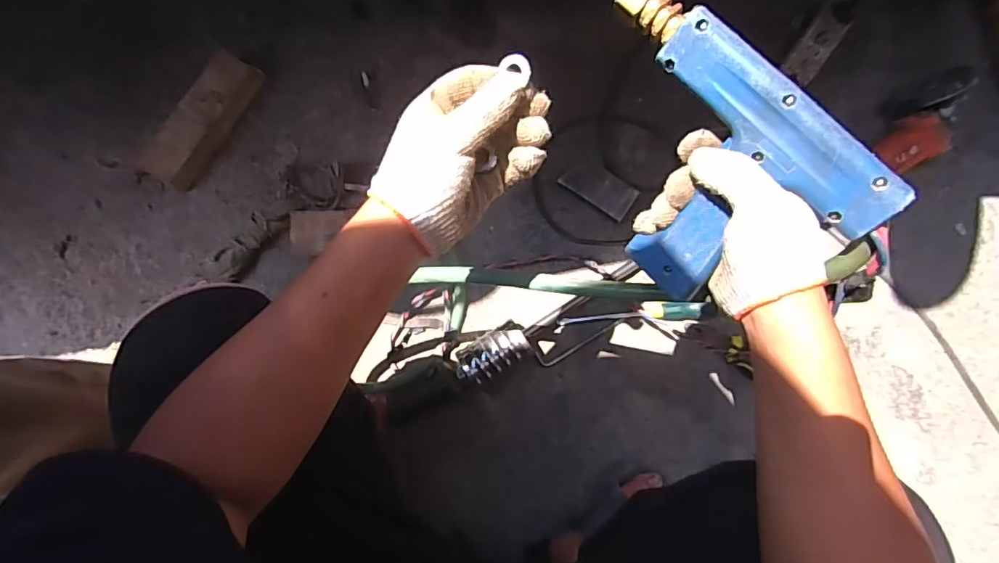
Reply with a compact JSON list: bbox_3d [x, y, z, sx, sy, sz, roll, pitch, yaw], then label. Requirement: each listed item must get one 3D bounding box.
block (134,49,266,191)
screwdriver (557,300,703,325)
[{"bbox_3d":[-0.459,-0.248,0.790,0.080,0.050,0.230,37,85,4],"label":"block"},{"bbox_3d":[0.199,0.050,0.775,0.209,0.036,0.029,-6,87,19],"label":"screwdriver"}]

